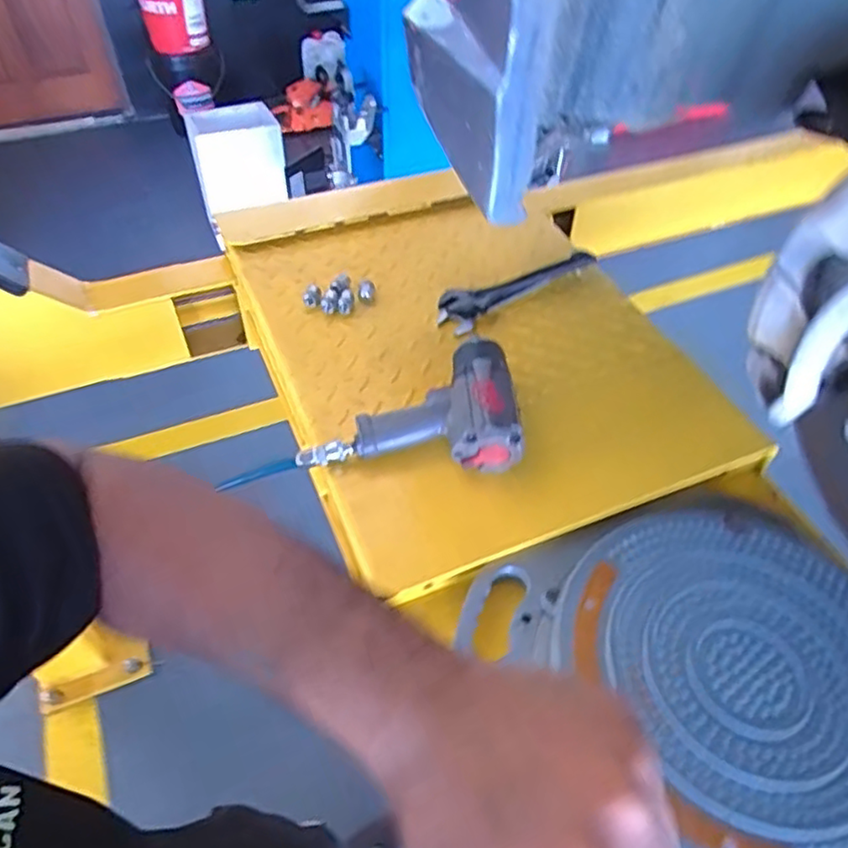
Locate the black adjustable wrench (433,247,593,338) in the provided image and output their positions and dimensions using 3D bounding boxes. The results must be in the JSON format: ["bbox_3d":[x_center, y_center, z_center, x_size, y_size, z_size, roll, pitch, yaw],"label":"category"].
[{"bbox_3d":[0.133,-0.202,0.913,0.273,0.020,0.054,-32,57,-26],"label":"black adjustable wrench"}]

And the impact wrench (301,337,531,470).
[{"bbox_3d":[-0.005,-0.025,0.731,0.217,0.072,0.155,3,49,1],"label":"impact wrench"}]

